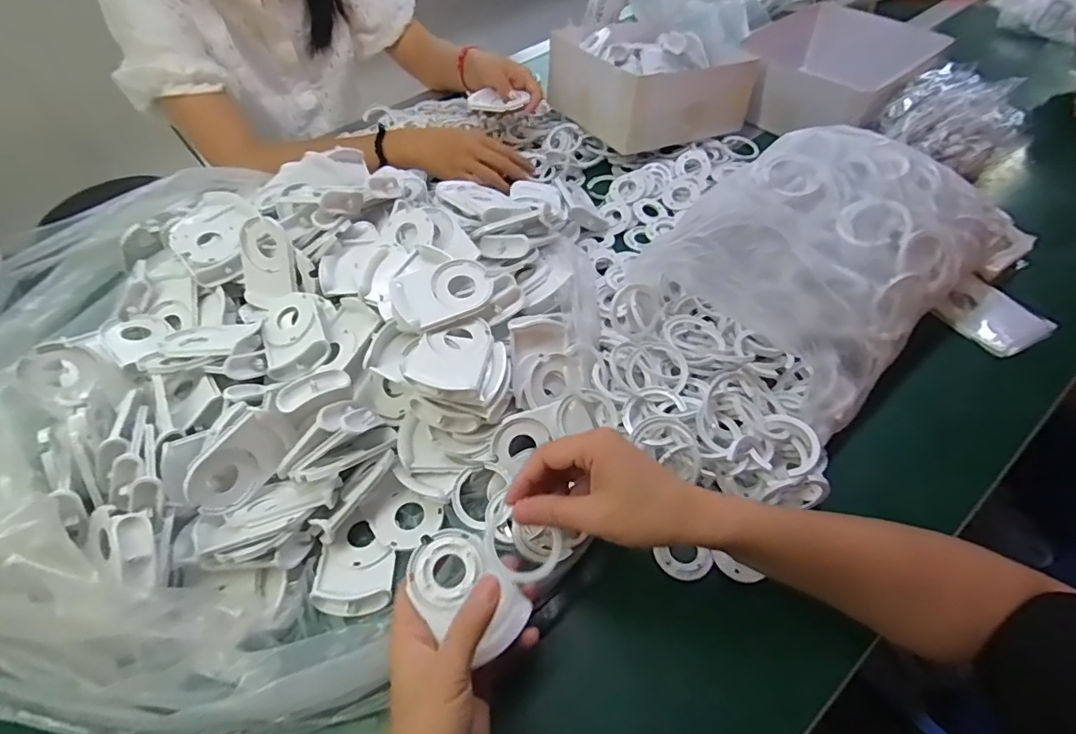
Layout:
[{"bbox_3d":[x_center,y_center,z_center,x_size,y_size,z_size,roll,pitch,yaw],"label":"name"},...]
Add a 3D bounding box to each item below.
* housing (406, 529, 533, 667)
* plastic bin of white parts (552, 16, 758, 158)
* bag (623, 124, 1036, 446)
[{"bbox_3d":[-0.048,0.142,0.337,0.054,0.015,0.086,-37,58,-22],"label":"housing"},{"bbox_3d":[0.141,-0.402,0.726,0.198,0.097,0.225,-27,55,-15],"label":"plastic bin of white parts"},{"bbox_3d":[0.269,-0.114,0.480,0.293,0.089,0.212,-37,58,-21],"label":"bag"}]

